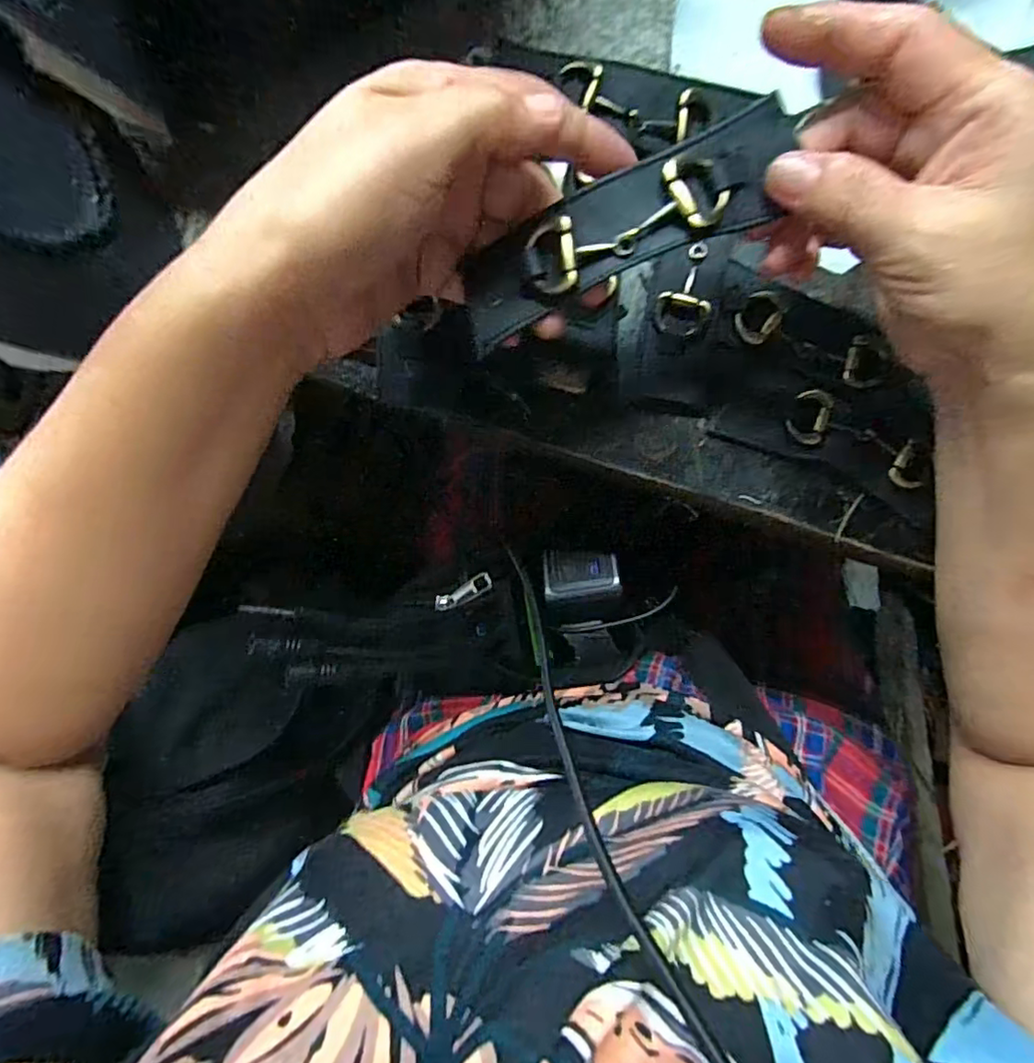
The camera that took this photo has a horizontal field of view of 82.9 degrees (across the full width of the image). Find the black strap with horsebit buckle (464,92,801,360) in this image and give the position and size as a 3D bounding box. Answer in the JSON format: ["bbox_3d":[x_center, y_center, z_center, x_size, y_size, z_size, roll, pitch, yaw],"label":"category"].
[{"bbox_3d":[0.038,-0.108,0.211,0.126,0.019,0.032,-25,92,10],"label":"black strap with horsebit buckle"}]

